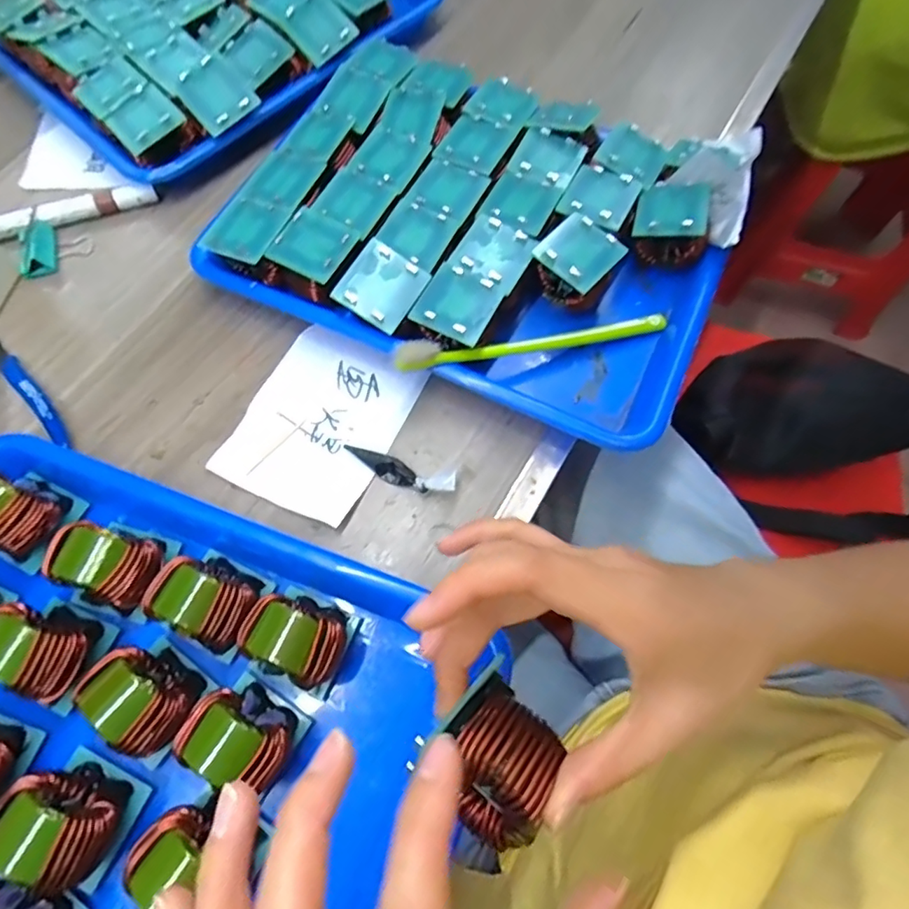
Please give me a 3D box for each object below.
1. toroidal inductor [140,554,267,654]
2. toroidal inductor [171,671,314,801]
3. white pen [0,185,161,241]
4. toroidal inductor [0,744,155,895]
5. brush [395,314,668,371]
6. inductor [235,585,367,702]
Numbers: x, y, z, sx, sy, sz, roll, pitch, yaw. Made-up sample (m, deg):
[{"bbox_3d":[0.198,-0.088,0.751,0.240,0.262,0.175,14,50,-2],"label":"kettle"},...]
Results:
[{"bbox_3d":[-0.125,0.074,0.289,0.047,0.040,0.038,26,69,10],"label":"toroidal inductor"},{"bbox_3d":[-0.098,0.133,0.264,0.048,0.043,0.037,31,70,12],"label":"toroidal inductor"},{"bbox_3d":[-0.284,-0.180,0.416,0.122,0.017,0.017,-14,68,-6],"label":"white pen"},{"bbox_3d":[-0.176,0.166,0.249,0.048,0.044,0.044,27,69,11],"label":"toroidal inductor"},{"bbox_3d":[0.054,-0.072,0.360,0.187,0.019,0.011,-10,67,-18],"label":"brush"},{"bbox_3d":[-0.075,0.091,0.283,0.050,0.045,0.040,23,69,9],"label":"inductor"}]

